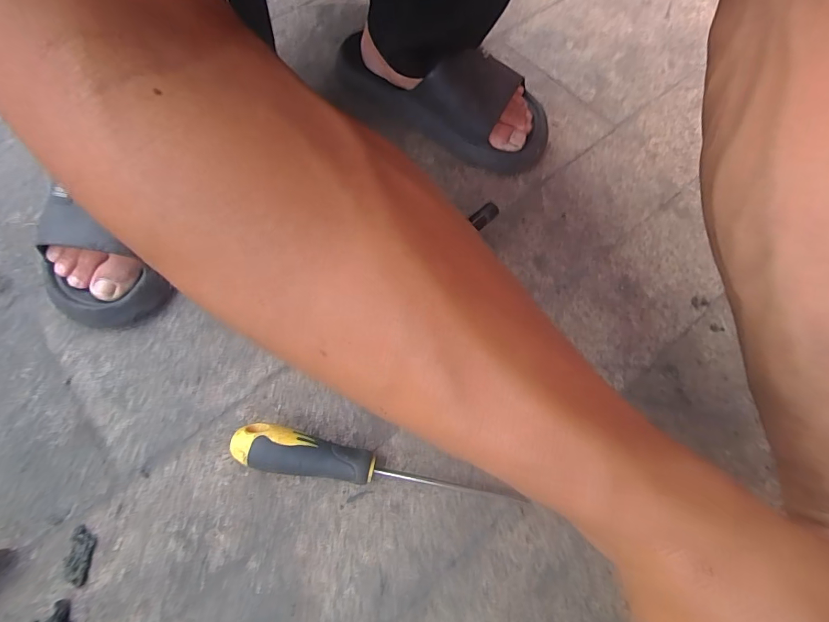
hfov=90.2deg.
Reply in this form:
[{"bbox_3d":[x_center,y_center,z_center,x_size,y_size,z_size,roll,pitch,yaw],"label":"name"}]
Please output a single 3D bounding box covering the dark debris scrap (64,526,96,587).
[{"bbox_3d":[-0.246,0.180,0.304,0.016,0.004,0.038,0,67,0],"label":"dark debris scrap"}]

